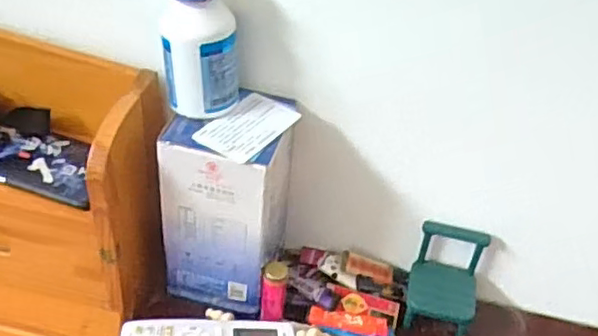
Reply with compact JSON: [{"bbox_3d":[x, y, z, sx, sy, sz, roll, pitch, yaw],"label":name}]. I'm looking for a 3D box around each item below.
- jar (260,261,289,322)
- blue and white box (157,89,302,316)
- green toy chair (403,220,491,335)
[{"bbox_3d":[-0.024,0.120,0.615,0.024,0.070,0.018,3,41,-2],"label":"jar"},{"bbox_3d":[-0.065,0.031,0.616,0.099,0.193,0.107,13,41,10],"label":"blue and white box"},{"bbox_3d":[0.145,0.114,0.638,0.070,0.095,0.067,13,40,6],"label":"green toy chair"}]

